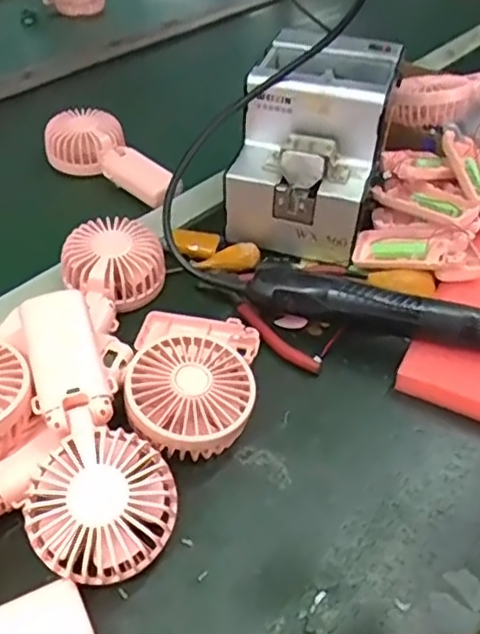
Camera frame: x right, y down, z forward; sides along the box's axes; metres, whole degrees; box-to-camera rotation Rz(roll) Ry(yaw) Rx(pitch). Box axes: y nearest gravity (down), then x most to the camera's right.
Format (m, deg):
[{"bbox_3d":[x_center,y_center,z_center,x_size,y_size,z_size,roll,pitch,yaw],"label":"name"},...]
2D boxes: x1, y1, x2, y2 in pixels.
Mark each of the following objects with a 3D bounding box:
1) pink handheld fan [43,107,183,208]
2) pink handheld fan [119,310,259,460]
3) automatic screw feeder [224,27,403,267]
[{"bbox_3d":[-0.140,-0.174,0.684,0.076,0.046,0.164,-32,55,-31],"label":"pink handheld fan"},{"bbox_3d":[-0.036,0.039,0.462,0.092,0.051,0.144,5,44,1],"label":"pink handheld fan"},{"bbox_3d":[0.070,-0.172,0.597,0.129,0.159,0.166,14,45,10],"label":"automatic screw feeder"}]

